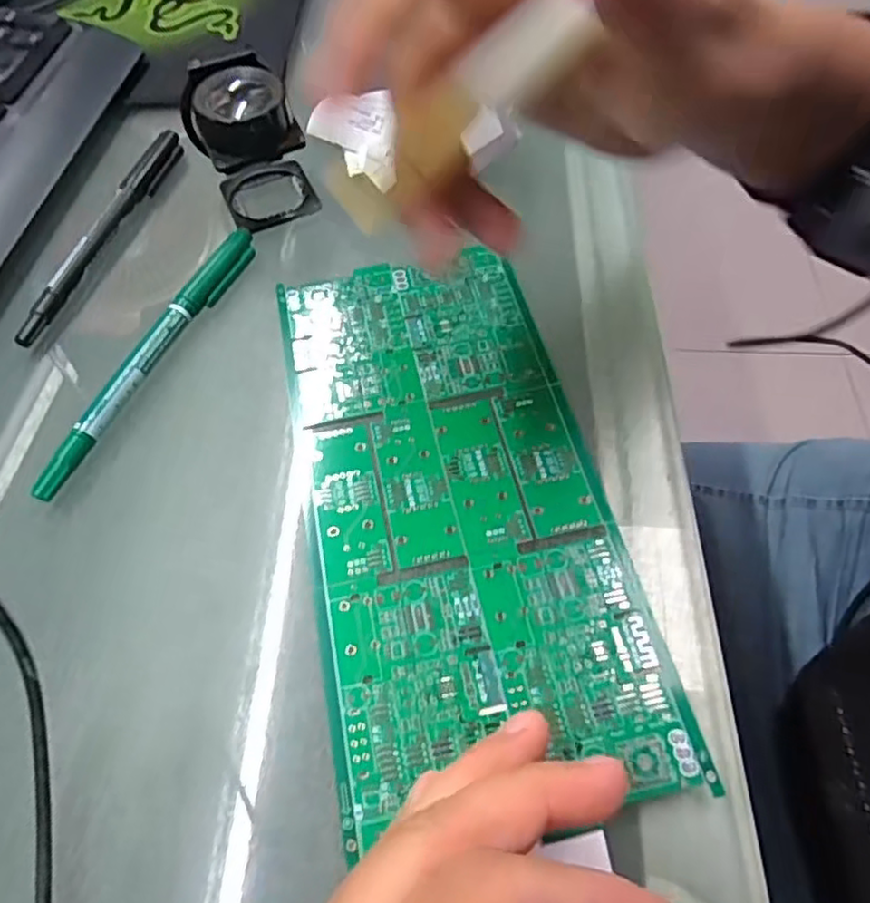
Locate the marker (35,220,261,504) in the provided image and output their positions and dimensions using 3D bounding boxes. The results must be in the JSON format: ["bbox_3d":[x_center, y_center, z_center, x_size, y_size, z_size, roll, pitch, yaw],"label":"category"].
[{"bbox_3d":[-0.110,-0.043,0.259,0.015,0.008,0.140,17,60,13],"label":"marker"}]

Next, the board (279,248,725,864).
[{"bbox_3d":[0.004,0.009,0.228,0.097,0.004,0.209,-12,57,-4],"label":"board"}]

